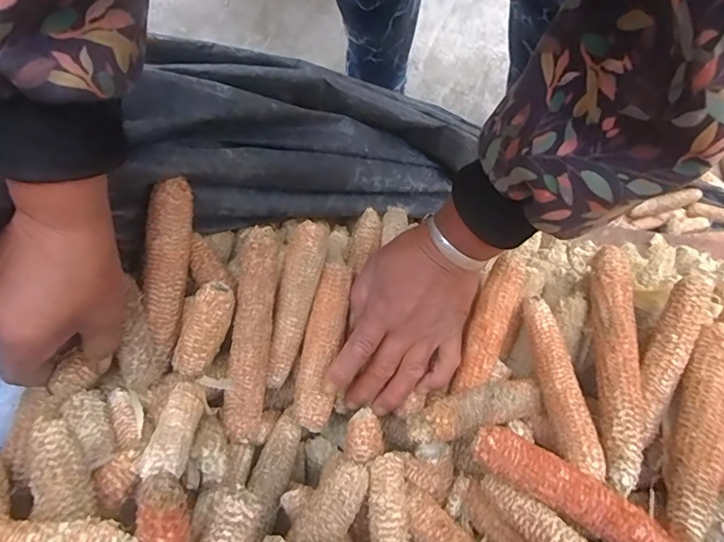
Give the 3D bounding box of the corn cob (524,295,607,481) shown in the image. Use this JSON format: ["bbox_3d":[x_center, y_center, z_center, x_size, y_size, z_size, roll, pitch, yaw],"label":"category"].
[{"bbox_3d":[0.154,0.088,0.393,0.025,0.027,0.141,-7,57,-1],"label":"corn cob"}]

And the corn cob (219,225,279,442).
[{"bbox_3d":[-0.085,0.046,0.388,0.032,0.031,0.157,3,87,1],"label":"corn cob"}]

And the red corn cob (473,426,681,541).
[{"bbox_3d":[0.145,0.153,0.340,0.146,0.024,0.031,30,81,6],"label":"red corn cob"}]

